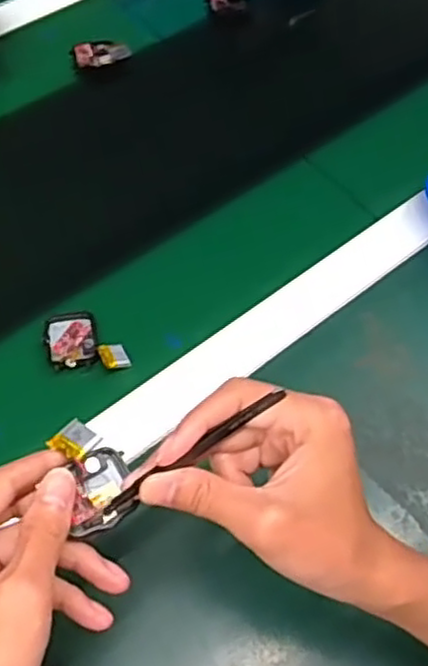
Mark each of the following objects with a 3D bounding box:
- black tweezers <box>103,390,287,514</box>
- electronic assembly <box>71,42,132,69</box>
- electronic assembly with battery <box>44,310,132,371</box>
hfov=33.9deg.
[{"bbox_3d":[-0.013,0.058,0.335,0.100,0.012,0.008,-34,64,8],"label":"black tweezers"},{"bbox_3d":[-0.109,-0.271,0.682,0.055,0.016,0.028,-15,61,-8],"label":"electronic assembly"},{"bbox_3d":[-0.094,0.006,0.512,0.053,0.011,0.052,-15,61,-8],"label":"electronic assembly with battery"}]

